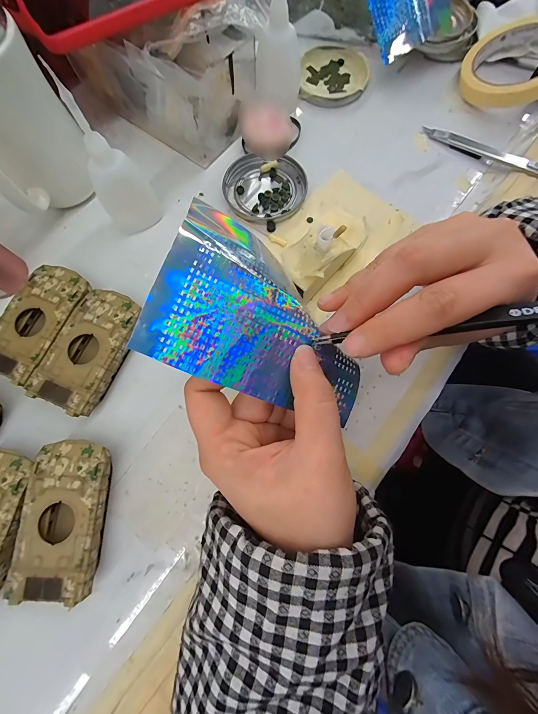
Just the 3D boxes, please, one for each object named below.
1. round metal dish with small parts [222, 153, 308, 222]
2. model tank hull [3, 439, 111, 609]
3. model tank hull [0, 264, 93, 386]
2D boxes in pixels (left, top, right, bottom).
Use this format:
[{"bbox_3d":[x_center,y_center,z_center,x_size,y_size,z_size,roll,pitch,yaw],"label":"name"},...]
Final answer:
[{"bbox_3d":[-0.005,-0.166,0.297,0.077,0.007,0.075,0,75,0],"label":"round metal dish with small parts"},{"bbox_3d":[-0.139,0.109,0.214,0.052,0.025,0.095,3,75,1],"label":"model tank hull"},{"bbox_3d":[-0.187,-0.027,0.253,0.050,0.027,0.095,23,76,6],"label":"model tank hull"}]

